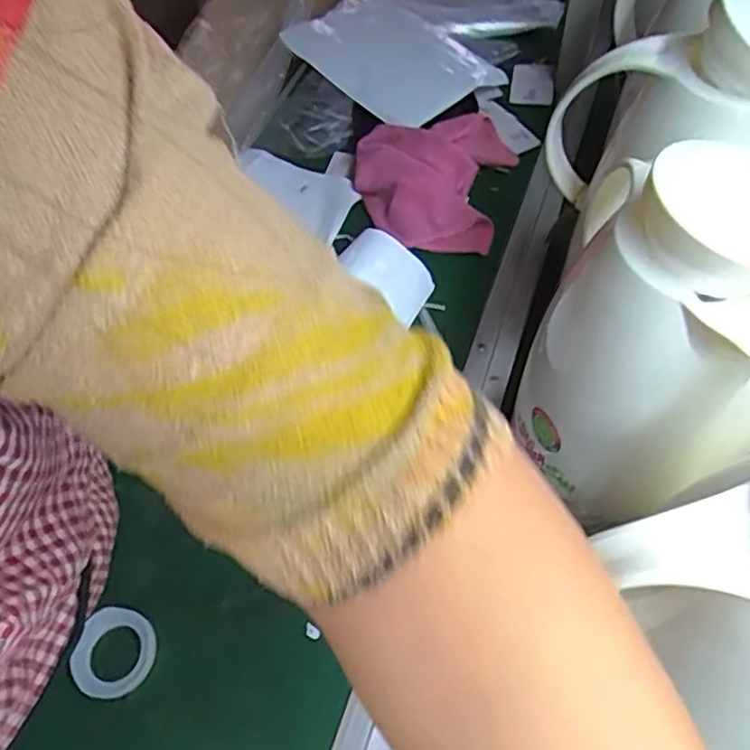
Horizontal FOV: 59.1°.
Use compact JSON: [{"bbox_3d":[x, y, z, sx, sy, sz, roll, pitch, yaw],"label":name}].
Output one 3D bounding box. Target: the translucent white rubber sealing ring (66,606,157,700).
[{"bbox_3d":[-0.182,0.194,0.461,0.054,0.011,0.057,-2,57,2],"label":"translucent white rubber sealing ring"}]

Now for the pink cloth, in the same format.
[{"bbox_3d":[0.058,-0.210,0.683,0.151,0.045,0.160,14,59,12],"label":"pink cloth"}]

